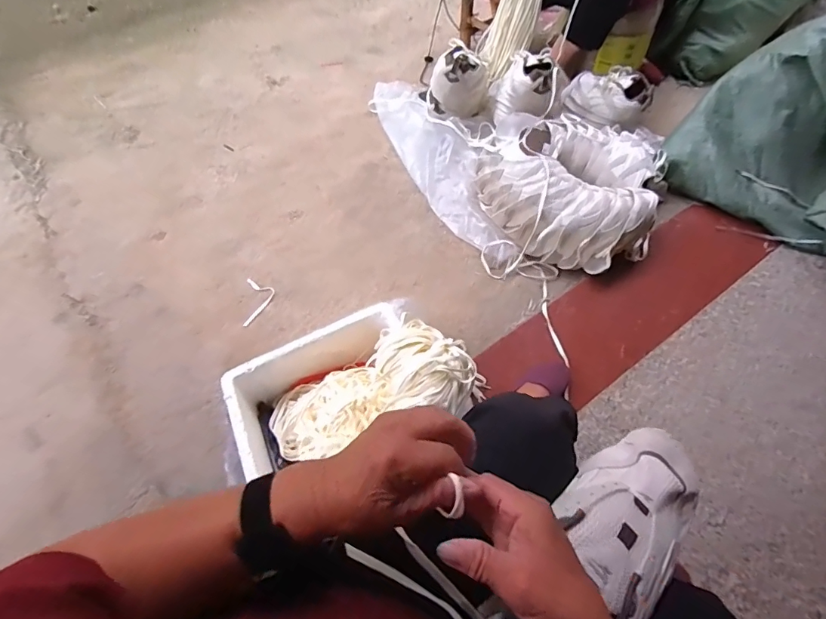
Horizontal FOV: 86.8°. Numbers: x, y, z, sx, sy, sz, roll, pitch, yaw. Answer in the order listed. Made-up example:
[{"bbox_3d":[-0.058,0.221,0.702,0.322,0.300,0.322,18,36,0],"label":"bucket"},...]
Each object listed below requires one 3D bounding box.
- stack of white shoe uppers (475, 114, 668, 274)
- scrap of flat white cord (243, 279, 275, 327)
[{"bbox_3d":[0.397,-0.340,1.131,0.480,0.166,0.454,33,68,14],"label":"stack of white shoe uppers"},{"bbox_3d":[-0.379,-0.020,1.079,0.069,0.011,0.133,-4,64,-3],"label":"scrap of flat white cord"}]

